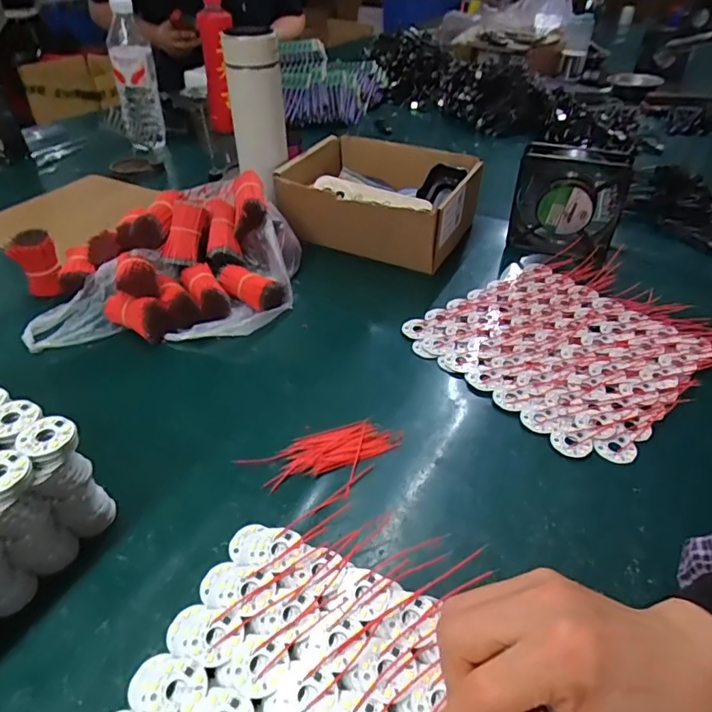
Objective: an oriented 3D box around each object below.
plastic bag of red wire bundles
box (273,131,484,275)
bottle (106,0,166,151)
[{"bbox_3d":[-0.215,-0.111,0.588,0.291,0.102,0.226,-4,39,-5],"label":"plastic bag of red wire bundles"},{"bbox_3d":[0.037,-0.202,0.682,0.210,0.102,0.184,21,43,23],"label":"box"},{"bbox_3d":[-0.368,-0.461,0.877,0.070,0.207,0.084,-13,41,-17],"label":"bottle"}]

